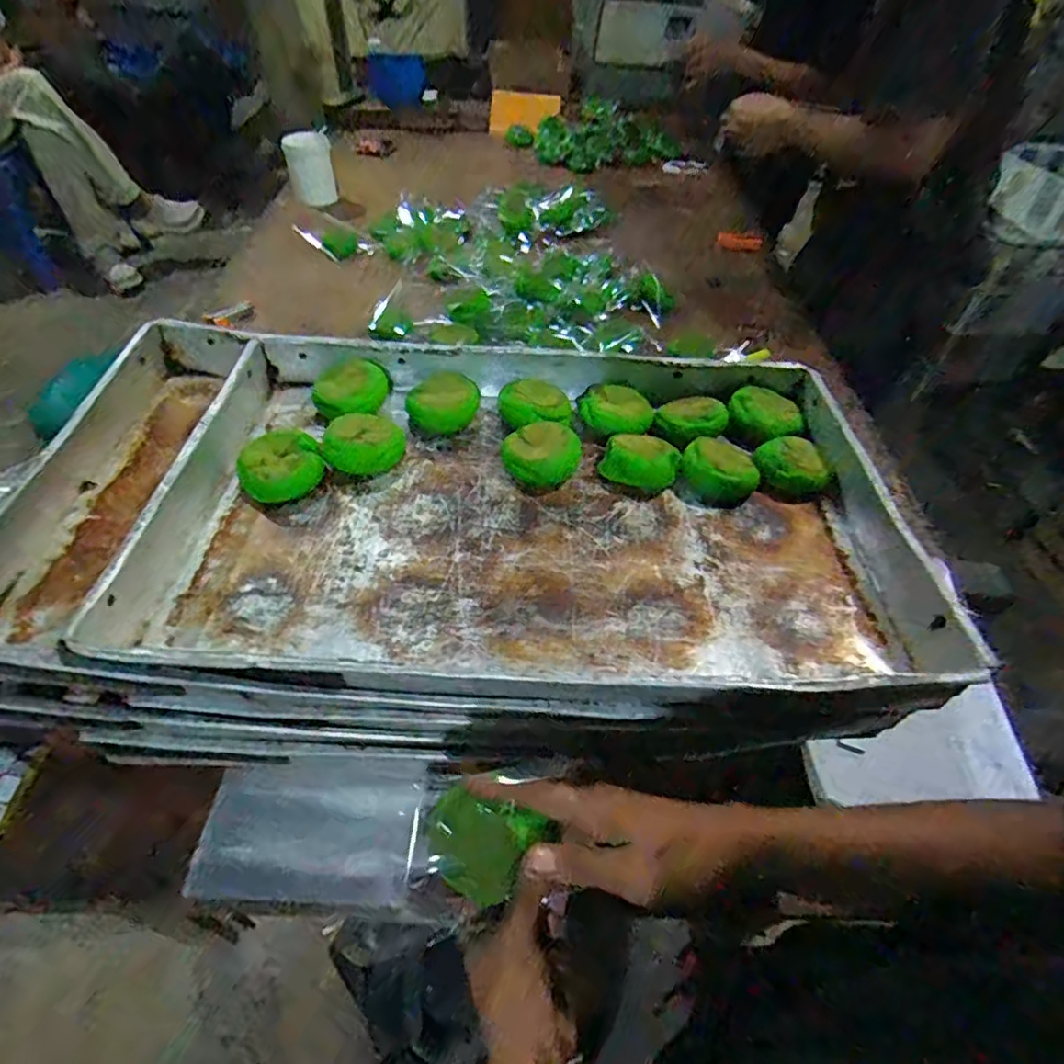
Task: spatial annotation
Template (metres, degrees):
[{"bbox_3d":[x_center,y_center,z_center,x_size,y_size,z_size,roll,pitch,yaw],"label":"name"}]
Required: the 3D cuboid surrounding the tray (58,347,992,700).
[{"bbox_3d":[0.009,-0.033,0.548,0.634,0.068,0.413,2,49,-2],"label":"tray"}]

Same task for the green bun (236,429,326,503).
[{"bbox_3d":[-0.240,-0.064,0.571,0.074,0.031,0.061,-25,55,-23],"label":"green bun"}]

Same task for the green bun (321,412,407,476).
[{"bbox_3d":[-0.169,-0.088,0.598,0.068,0.035,0.075,29,53,21],"label":"green bun"}]

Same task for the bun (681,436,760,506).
[{"bbox_3d":[0.192,-0.065,0.606,0.074,0.033,0.066,23,51,16],"label":"bun"}]

